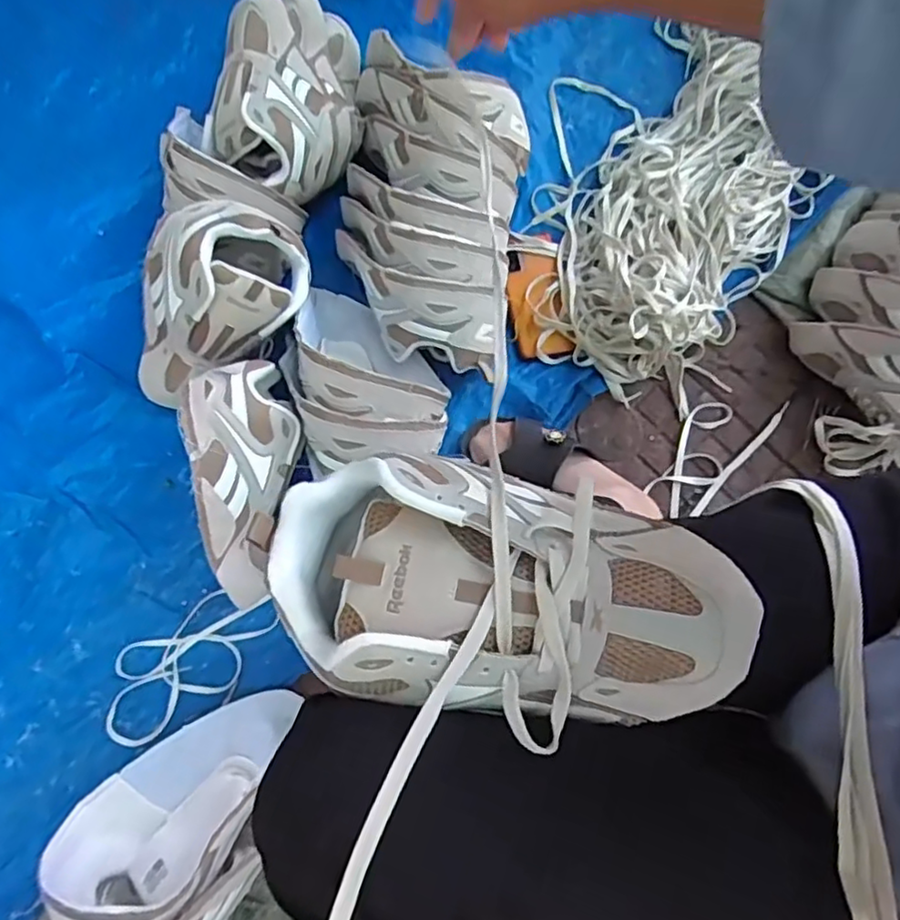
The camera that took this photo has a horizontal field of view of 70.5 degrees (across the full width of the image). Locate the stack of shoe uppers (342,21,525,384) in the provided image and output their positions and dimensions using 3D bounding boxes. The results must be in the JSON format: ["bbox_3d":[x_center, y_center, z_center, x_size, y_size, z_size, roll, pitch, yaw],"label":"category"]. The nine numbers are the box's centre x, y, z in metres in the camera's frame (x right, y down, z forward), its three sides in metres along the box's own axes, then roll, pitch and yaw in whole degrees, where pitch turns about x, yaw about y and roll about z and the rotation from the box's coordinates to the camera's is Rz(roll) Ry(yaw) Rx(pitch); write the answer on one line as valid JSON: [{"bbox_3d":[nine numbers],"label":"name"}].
[{"bbox_3d":[-0.025,-0.304,0.720,0.207,0.171,0.394,5,76,2],"label":"stack of shoe uppers"}]

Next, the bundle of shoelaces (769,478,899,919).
[{"bbox_3d":[0.197,0.146,0.329,0.032,0.036,0.291,5,76,2],"label":"bundle of shoelaces"}]

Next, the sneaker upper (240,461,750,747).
[{"bbox_3d":[0.026,0.066,0.329,0.241,0.068,0.124,10,73,4],"label":"sneaker upper"}]

